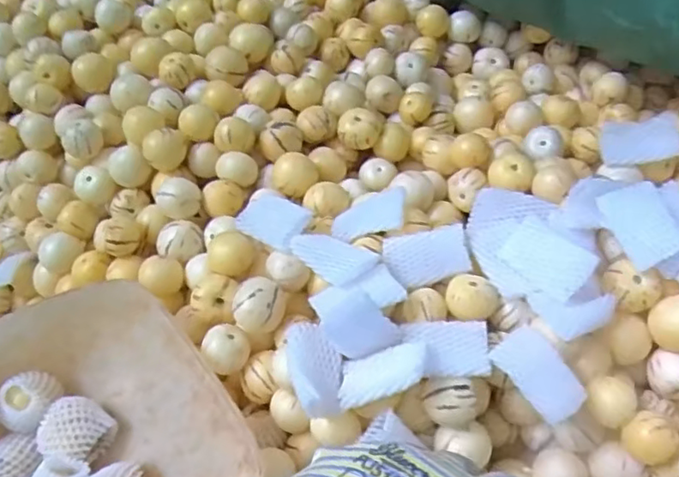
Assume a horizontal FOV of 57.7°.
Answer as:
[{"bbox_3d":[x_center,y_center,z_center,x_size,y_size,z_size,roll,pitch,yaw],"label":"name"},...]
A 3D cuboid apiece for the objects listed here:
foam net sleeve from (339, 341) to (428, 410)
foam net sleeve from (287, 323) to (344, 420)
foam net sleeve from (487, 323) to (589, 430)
[{"bbox_3d":[0.040,0.121,0.563,0.087,0.039,0.053,-9,55,-2],"label":"foam net sleeve"},{"bbox_3d":[-0.022,0.121,0.568,0.048,0.031,0.083,-8,55,-1],"label":"foam net sleeve"},{"bbox_3d":[0.185,0.124,0.569,0.052,0.013,0.083,-34,60,-18],"label":"foam net sleeve"}]

